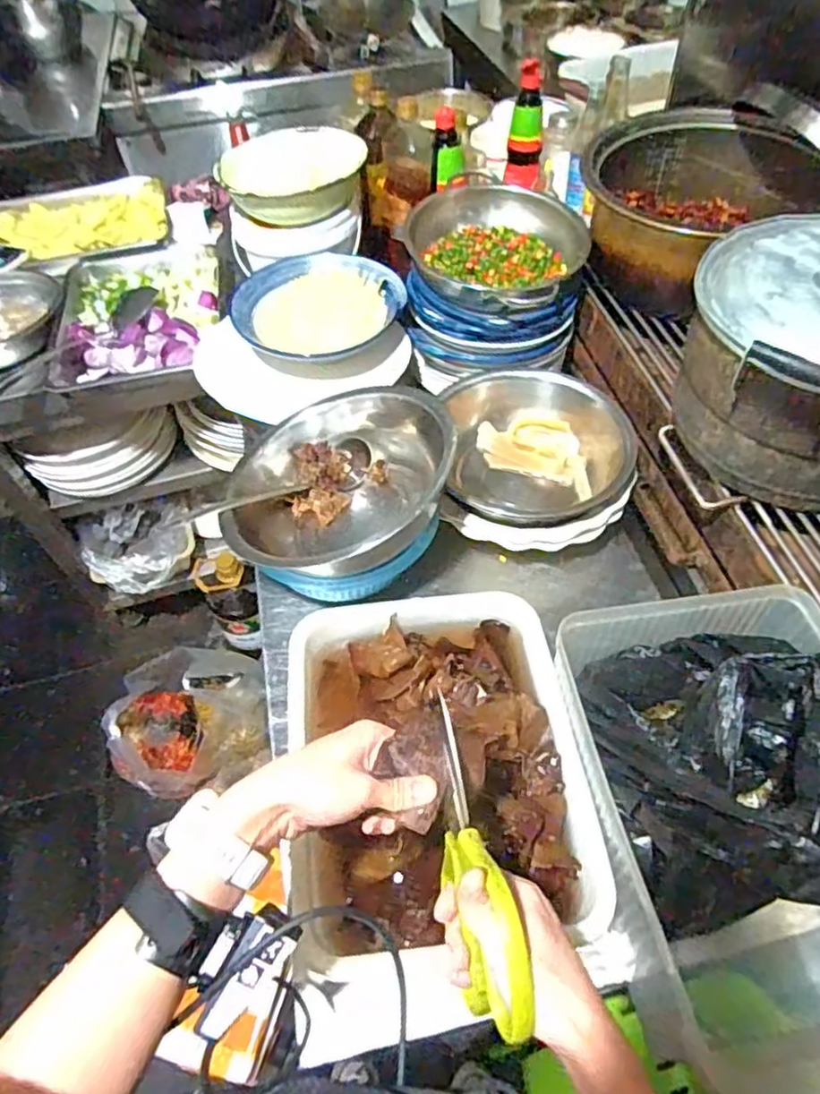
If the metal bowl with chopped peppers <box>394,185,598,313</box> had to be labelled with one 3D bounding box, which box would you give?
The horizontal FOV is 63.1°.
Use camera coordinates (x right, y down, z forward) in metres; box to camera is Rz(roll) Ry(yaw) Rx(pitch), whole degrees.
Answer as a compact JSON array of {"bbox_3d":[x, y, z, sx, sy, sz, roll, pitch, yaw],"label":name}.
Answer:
[{"bbox_3d":[0.117,-0.439,0.972,0.260,0.077,0.191,27,60,21],"label":"metal bowl with chopped peppers"}]

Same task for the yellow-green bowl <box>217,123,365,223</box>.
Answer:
[{"bbox_3d":[-0.191,-0.597,1.050,0.217,0.061,0.227,-2,54,2],"label":"yellow-green bowl"}]

